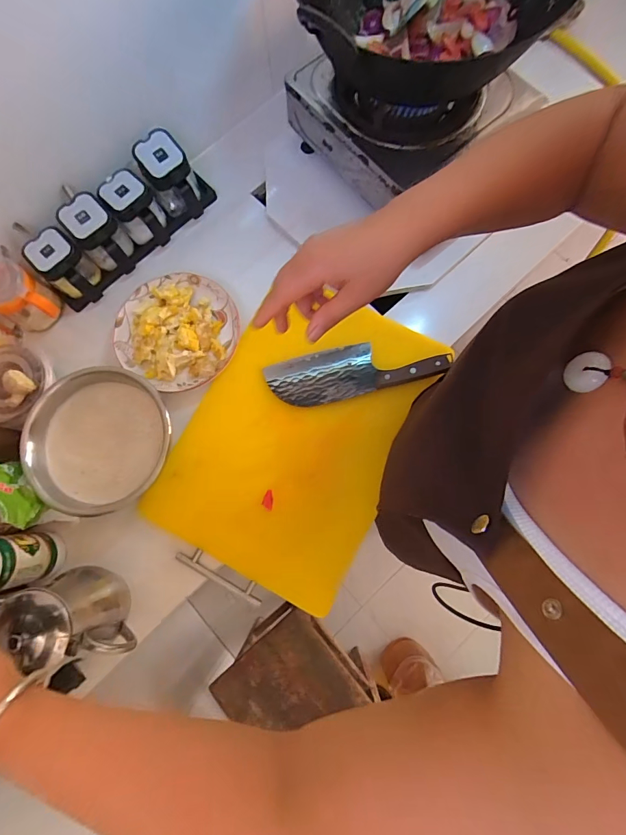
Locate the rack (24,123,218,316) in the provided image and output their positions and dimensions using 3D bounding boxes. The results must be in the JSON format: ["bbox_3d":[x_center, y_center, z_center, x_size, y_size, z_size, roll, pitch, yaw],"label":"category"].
[{"bbox_3d":[-0.334,-0.334,0.684,0.349,0.106,0.108,-42,80,-7],"label":"rack"}]

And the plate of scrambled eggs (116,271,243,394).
[{"bbox_3d":[-0.229,-0.150,0.667,0.198,0.042,0.194,0,78,2],"label":"plate of scrambled eggs"}]

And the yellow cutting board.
[{"bbox_3d":[-0.031,0.015,0.630,0.333,0.024,0.454,26,80,7],"label":"yellow cutting board"}]

